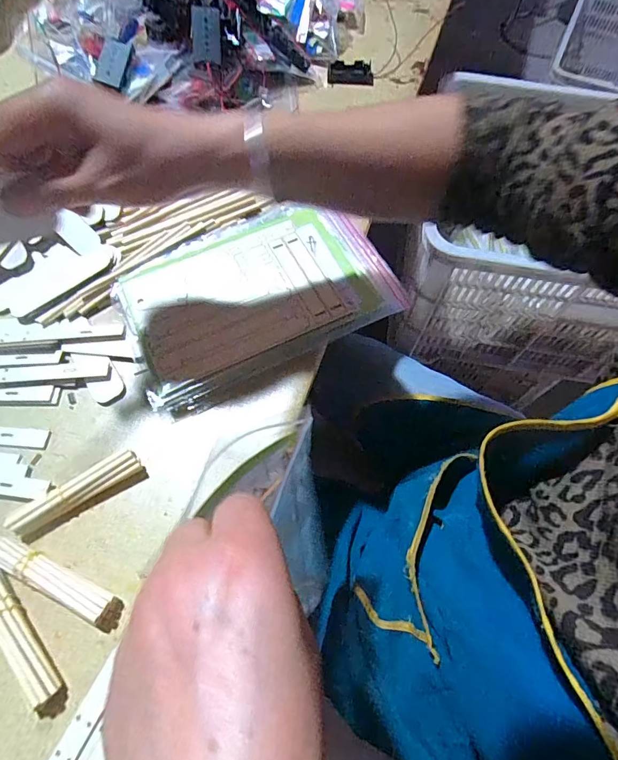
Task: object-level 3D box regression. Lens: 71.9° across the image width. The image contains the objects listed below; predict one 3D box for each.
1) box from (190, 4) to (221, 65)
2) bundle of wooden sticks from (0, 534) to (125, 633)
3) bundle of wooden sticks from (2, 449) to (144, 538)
[{"bbox_3d":[-0.118,-0.397,0.489,0.031,0.012,0.065,-2,87,2],"label":"box"},{"bbox_3d":[-0.187,0.145,0.309,0.110,0.020,0.021,24,67,9],"label":"bundle of wooden sticks"},{"bbox_3d":[-0.182,0.088,0.334,0.100,0.024,0.021,-27,69,-13],"label":"bundle of wooden sticks"}]

